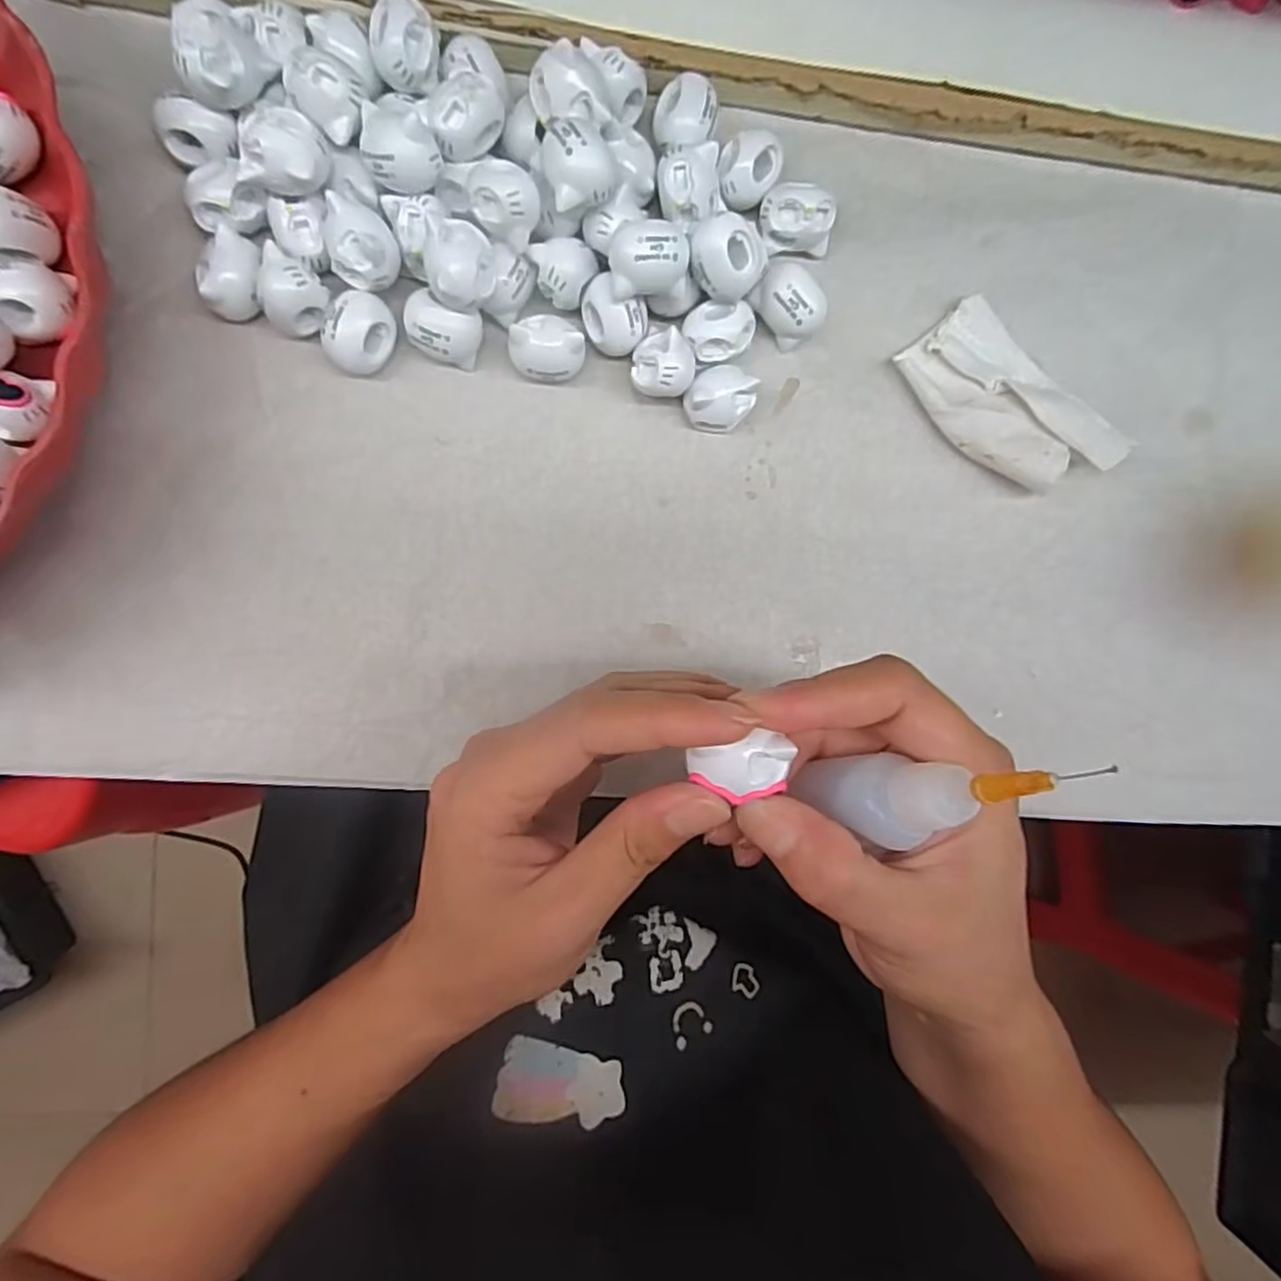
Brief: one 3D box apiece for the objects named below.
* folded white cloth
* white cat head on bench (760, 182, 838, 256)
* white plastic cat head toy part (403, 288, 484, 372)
[{"bbox_3d":[0.135,-0.087,0.257,0.044,0.015,0.076,-39,91,-5],"label":"folded white cloth"},{"bbox_3d":[0.055,-0.148,0.246,0.026,0.017,0.018,11,86,-4],"label":"white cat head on bench"},{"bbox_3d":[-0.066,-0.103,0.238,0.023,0.019,0.018,12,86,-4],"label":"white plastic cat head toy part"}]

